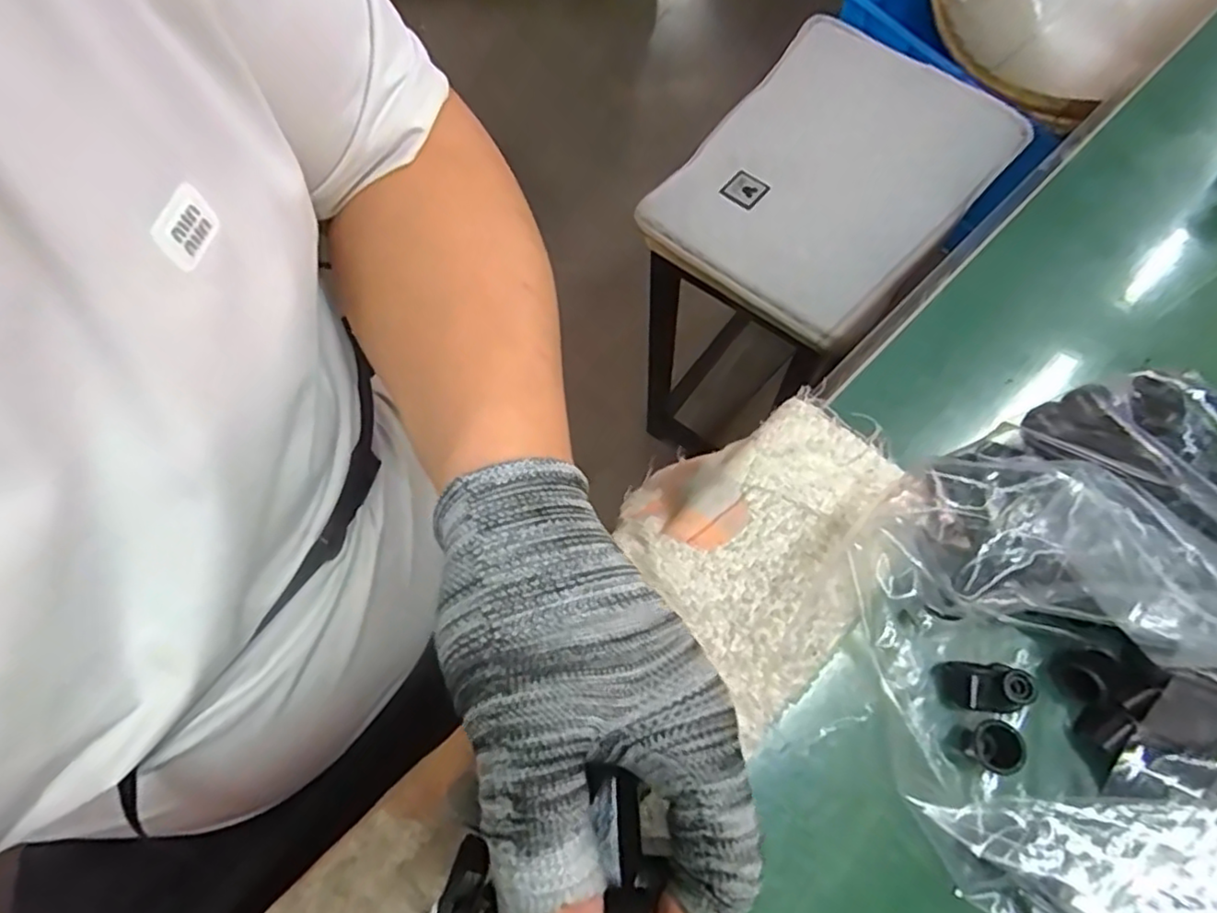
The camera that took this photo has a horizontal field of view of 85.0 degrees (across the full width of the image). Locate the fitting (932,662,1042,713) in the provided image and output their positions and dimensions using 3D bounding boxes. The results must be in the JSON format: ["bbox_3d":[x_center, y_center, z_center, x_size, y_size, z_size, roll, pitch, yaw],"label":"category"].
[{"bbox_3d":[0.148,0.091,0.262,0.029,0.021,0.017,6,70,3],"label":"fitting"}]

